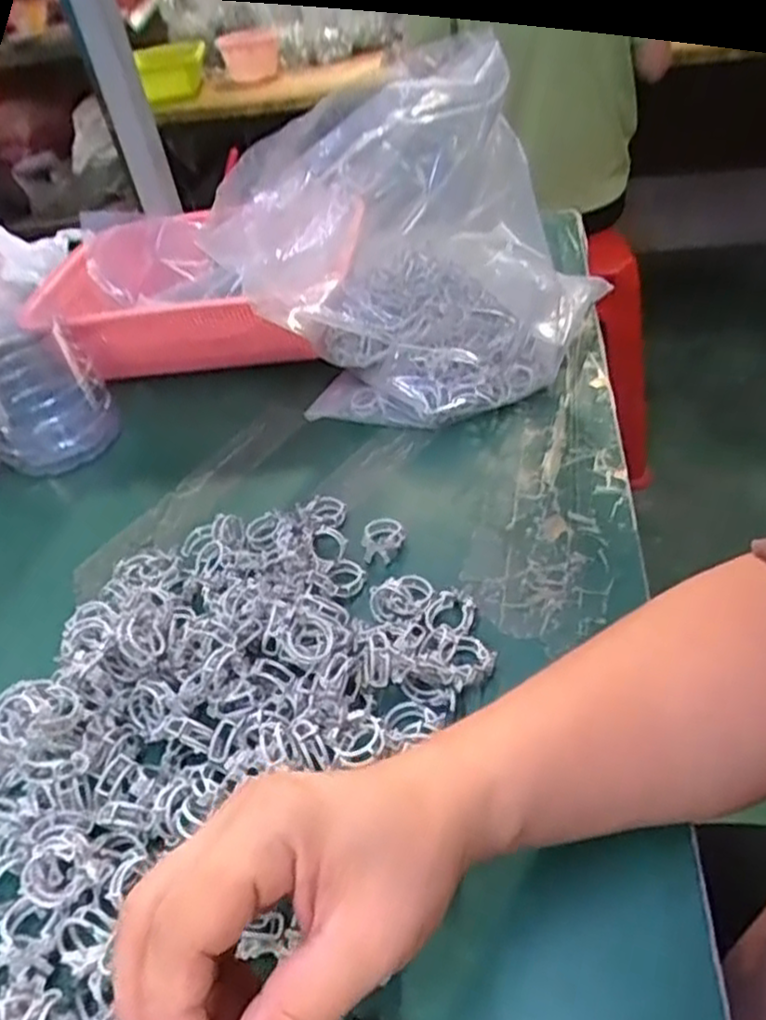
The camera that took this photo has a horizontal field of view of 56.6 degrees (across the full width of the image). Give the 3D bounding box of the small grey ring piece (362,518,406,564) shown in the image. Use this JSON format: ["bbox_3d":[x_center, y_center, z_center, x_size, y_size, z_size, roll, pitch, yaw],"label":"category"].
[{"bbox_3d":[0.001,0.018,0.453,0.025,0.011,0.034,1,42,14],"label":"small grey ring piece"}]

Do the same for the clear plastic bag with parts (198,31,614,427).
[{"bbox_3d":[0.029,-0.202,0.535,0.238,0.221,0.173,5,43,18],"label":"clear plastic bag with parts"}]

